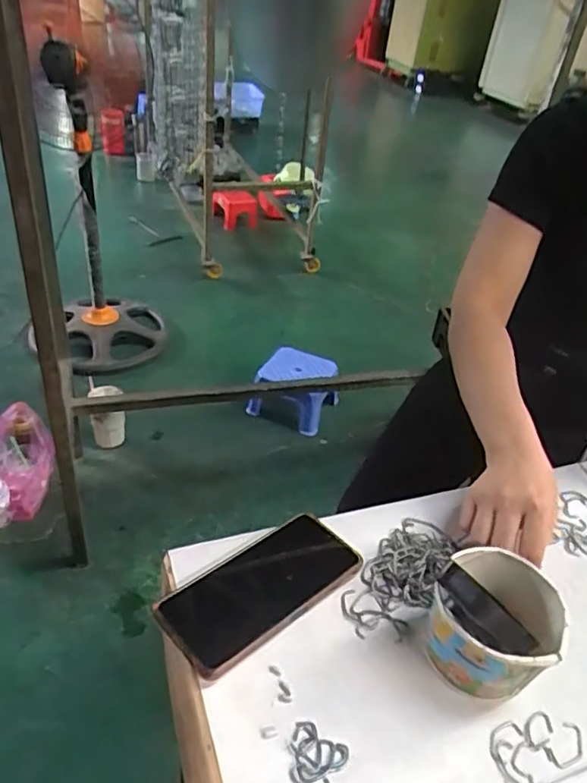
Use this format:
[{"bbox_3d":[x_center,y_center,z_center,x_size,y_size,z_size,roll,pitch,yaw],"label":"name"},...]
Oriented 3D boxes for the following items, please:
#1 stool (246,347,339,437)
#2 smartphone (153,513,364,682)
[{"bbox_3d":[0.006,-0.009,1.887,0.239,0.202,0.209,19,40,14],"label":"stool"},{"bbox_3d":[-0.025,0.162,0.489,0.167,0.013,0.079,-25,48,-34],"label":"smartphone"}]

